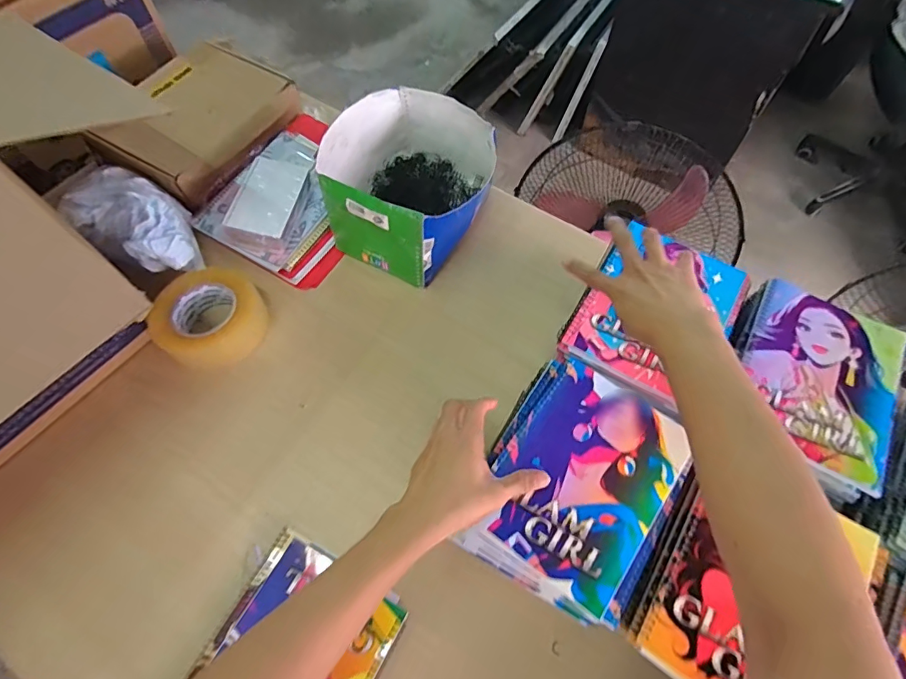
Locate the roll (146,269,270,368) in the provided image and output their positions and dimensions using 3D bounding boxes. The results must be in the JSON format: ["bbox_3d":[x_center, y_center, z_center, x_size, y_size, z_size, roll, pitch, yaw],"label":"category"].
[{"bbox_3d":[-0.317,-0.027,0.618,0.129,0.050,0.134,33,67,16],"label":"roll"}]

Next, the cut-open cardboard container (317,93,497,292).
[{"bbox_3d":[-0.047,-0.245,0.703,0.230,0.132,0.280,30,66,14],"label":"cut-open cardboard container"}]

